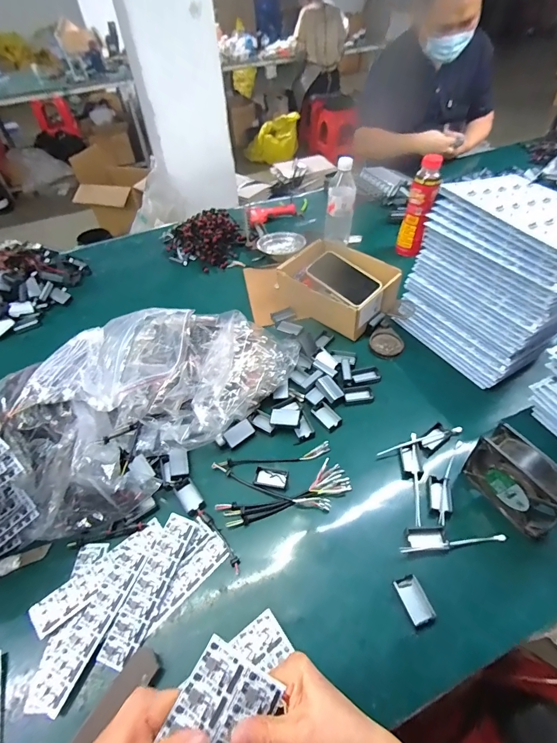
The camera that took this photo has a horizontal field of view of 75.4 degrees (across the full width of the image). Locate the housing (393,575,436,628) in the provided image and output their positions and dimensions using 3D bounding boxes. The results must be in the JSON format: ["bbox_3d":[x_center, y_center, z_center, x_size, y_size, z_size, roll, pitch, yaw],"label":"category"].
[{"bbox_3d":[0.168,0.282,0.445,0.032,0.009,0.050,-17,50,-10],"label":"housing"}]

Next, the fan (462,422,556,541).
[{"bbox_3d":[0.315,0.147,0.478,0.040,0.118,0.124,-26,52,-17],"label":"fan"}]

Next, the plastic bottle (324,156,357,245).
[{"bbox_3d":[0.153,-0.421,0.899,0.068,0.179,0.055,-2,49,3],"label":"plastic bottle"}]

